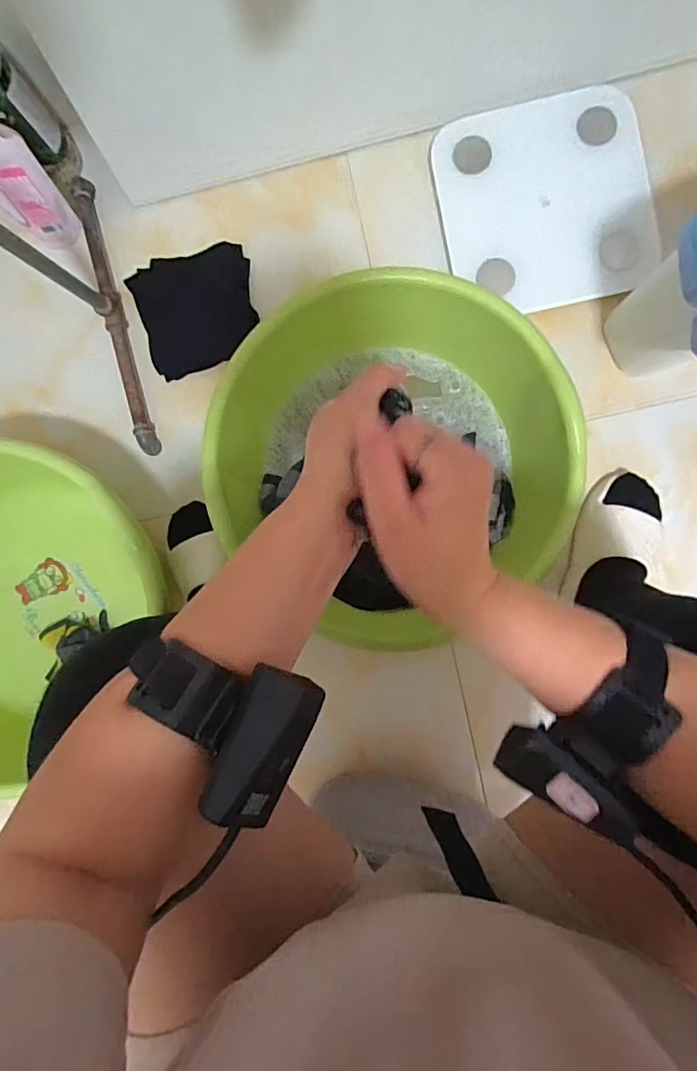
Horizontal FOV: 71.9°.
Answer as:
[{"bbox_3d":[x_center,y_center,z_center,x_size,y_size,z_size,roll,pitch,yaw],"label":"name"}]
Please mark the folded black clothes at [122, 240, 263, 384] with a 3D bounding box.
[{"bbox_3d":[-0.228,-0.345,0.735,0.173,0.025,0.163,-18,92,4],"label":"folded black clothes"}]

